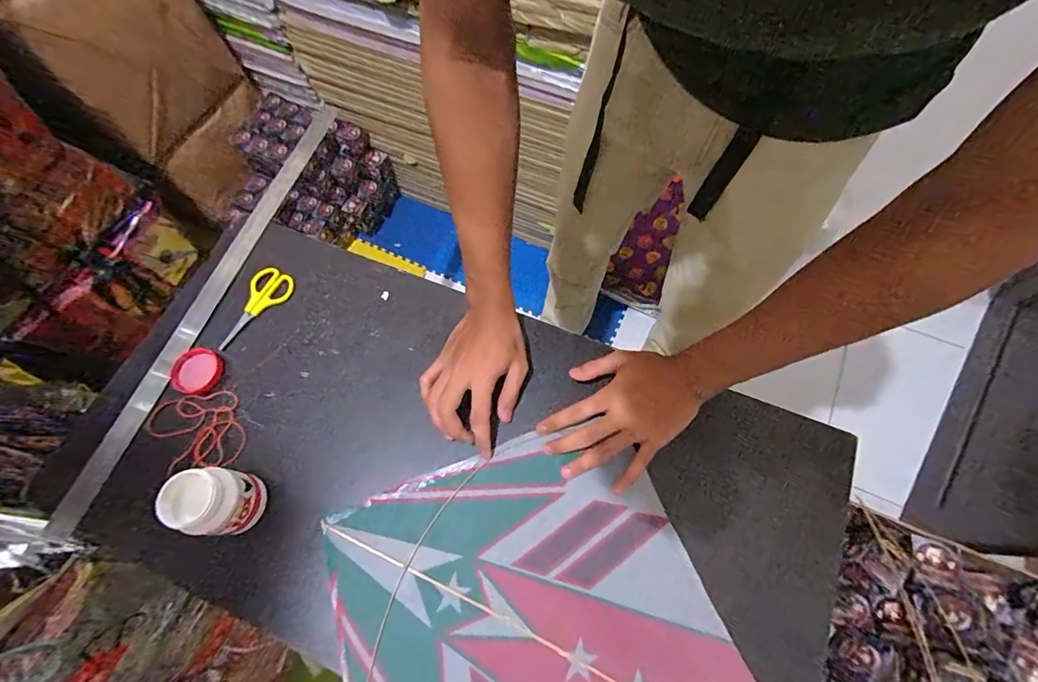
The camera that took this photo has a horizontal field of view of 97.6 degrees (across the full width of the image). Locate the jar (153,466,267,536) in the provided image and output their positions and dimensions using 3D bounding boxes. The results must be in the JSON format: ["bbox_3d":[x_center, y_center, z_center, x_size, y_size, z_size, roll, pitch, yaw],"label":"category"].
[{"bbox_3d":[-0.289,0.151,0.434,0.053,0.086,0.056,-1,68,2],"label":"jar"}]

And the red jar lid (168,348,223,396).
[{"bbox_3d":[-0.373,0.035,0.525,0.058,0.007,0.053,-1,68,2],"label":"red jar lid"}]

